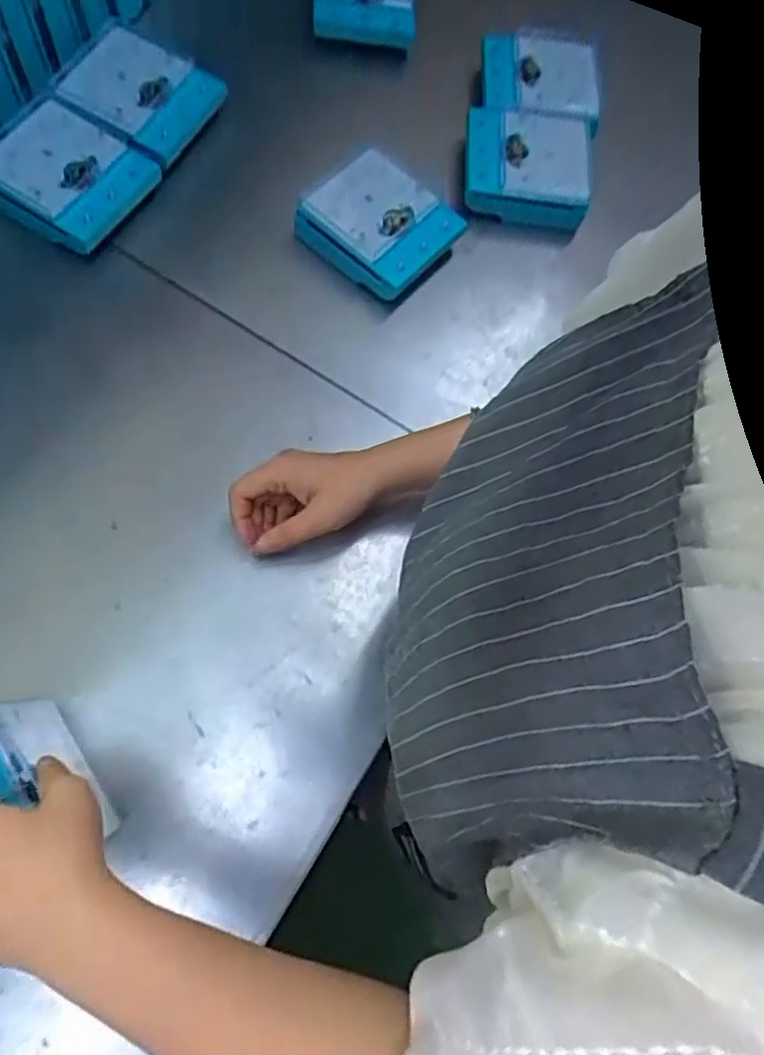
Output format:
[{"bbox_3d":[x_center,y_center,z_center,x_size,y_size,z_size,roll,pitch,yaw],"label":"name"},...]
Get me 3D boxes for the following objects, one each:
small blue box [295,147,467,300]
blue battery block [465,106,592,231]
[{"bbox_3d":[-0.001,-0.261,0.584,0.112,0.032,0.100,37,75,9],"label":"small blue box"},{"bbox_3d":[0.133,-0.332,0.625,0.112,0.029,0.107,3,72,-1],"label":"blue battery block"}]

